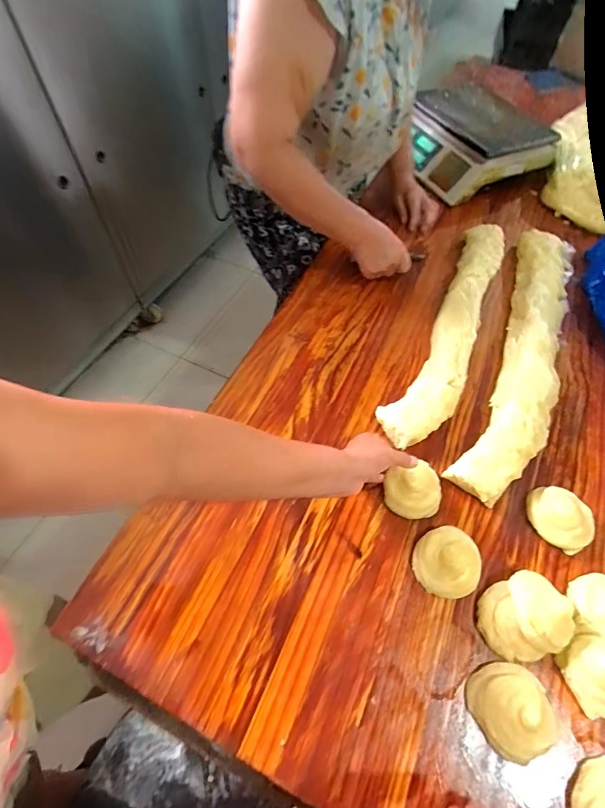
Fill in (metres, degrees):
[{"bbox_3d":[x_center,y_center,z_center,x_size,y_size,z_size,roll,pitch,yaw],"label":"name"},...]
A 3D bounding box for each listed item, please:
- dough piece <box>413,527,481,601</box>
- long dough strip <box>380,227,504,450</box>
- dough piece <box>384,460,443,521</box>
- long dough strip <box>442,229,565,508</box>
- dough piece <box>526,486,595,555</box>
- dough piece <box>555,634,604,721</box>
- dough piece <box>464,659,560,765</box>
[{"bbox_3d":[0.184,0.195,0.497,0.074,0.029,0.086,29,61,16],"label":"dough piece"},{"bbox_3d":[0.279,-0.155,0.711,0.101,0.047,0.572,25,60,14],"label":"long dough strip"},{"bbox_3d":[0.155,0.119,0.539,0.078,0.033,0.068,-15,59,-11],"label":"dough piece"},{"bbox_3d":[0.390,-0.108,0.683,0.117,0.051,0.637,24,60,13],"label":"long dough strip"},{"bbox_3d":[0.346,0.149,0.525,0.078,0.032,0.071,1,57,-1],"label":"dough piece"},{"bbox_3d":[0.326,0.294,0.429,0.063,0.039,0.069,1,57,-1],"label":"dough piece"},{"bbox_3d":[0.225,0.318,0.413,0.080,0.037,0.079,1,57,-1],"label":"dough piece"}]

